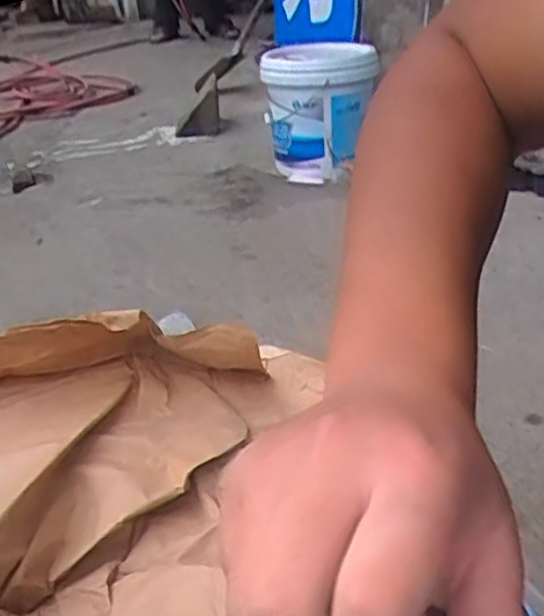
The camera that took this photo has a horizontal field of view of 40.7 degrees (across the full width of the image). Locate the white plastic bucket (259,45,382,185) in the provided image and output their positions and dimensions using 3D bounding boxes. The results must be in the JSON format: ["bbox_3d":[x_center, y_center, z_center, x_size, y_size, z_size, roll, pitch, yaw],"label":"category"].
[{"bbox_3d":[0.092,-0.386,1.518,0.231,0.266,0.201,3,26,6],"label":"white plastic bucket"}]

